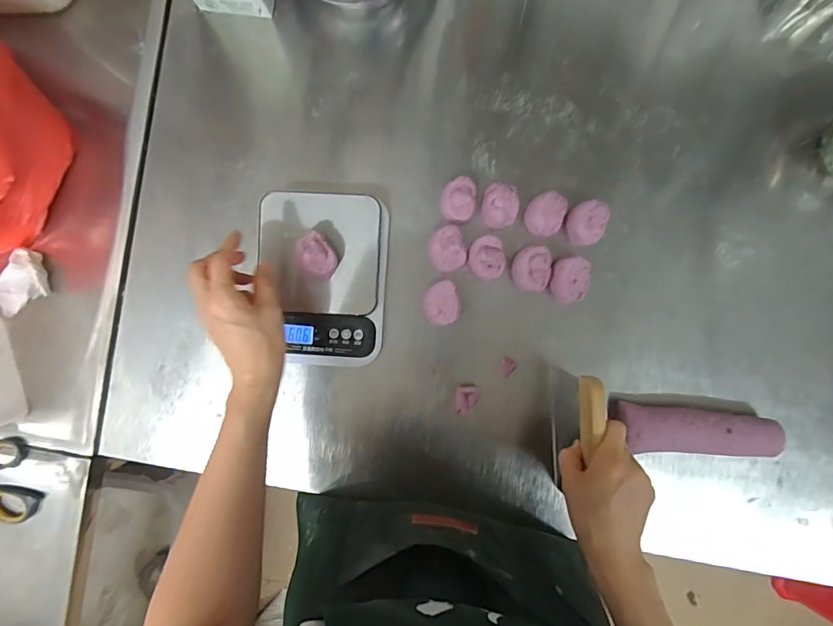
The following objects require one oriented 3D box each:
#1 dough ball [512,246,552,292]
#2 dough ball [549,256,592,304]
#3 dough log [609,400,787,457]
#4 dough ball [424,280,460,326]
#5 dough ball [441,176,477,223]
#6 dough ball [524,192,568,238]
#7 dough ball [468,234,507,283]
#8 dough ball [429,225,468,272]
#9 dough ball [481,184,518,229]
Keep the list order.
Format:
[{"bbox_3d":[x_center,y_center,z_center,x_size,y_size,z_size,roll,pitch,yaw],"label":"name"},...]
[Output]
[{"bbox_3d":[0.137,-0.051,0.537,0.045,0.036,0.052,-5,90,1],"label":"dough ball"},{"bbox_3d":[0.179,-0.038,0.532,0.040,0.024,0.052,3,92,0],"label":"dough ball"},{"bbox_3d":[0.316,0.135,0.520,0.182,0.043,0.052,5,90,1],"label":"dough log"},{"bbox_3d":[0.029,-0.012,0.532,0.038,0.030,0.051,6,92,0],"label":"dough ball"},{"bbox_3d":[0.050,-0.132,0.535,0.041,0.036,0.051,10,91,1],"label":"dough ball"},{"bbox_3d":[0.151,-0.114,0.537,0.043,0.037,0.049,16,91,1],"label":"dough ball"},{"bbox_3d":[0.084,-0.064,0.535,0.044,0.034,0.051,-11,90,1],"label":"dough ball"},{"bbox_3d":[0.036,-0.074,0.531,0.041,0.035,0.049,-21,91,1],"label":"dough ball"},{"bbox_3d":[0.098,-0.124,0.534,0.042,0.037,0.049,6,90,1],"label":"dough ball"}]

